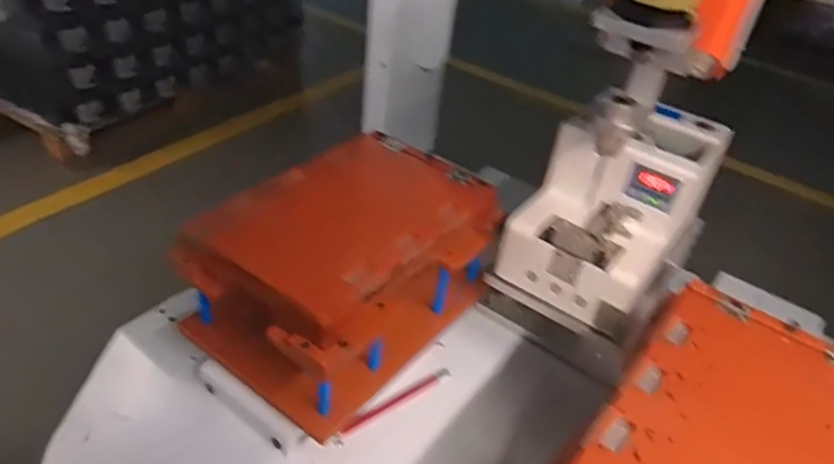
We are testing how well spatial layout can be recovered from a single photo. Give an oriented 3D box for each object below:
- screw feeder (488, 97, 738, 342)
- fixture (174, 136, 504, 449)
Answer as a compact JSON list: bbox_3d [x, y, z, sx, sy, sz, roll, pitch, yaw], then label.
[{"bbox_3d":[0.197,-0.021,0.613,0.147,0.155,0.196,29,43,25],"label":"screw feeder"},{"bbox_3d":[-0.064,0.034,0.597,0.178,0.143,0.259,31,43,27],"label":"fixture"}]

